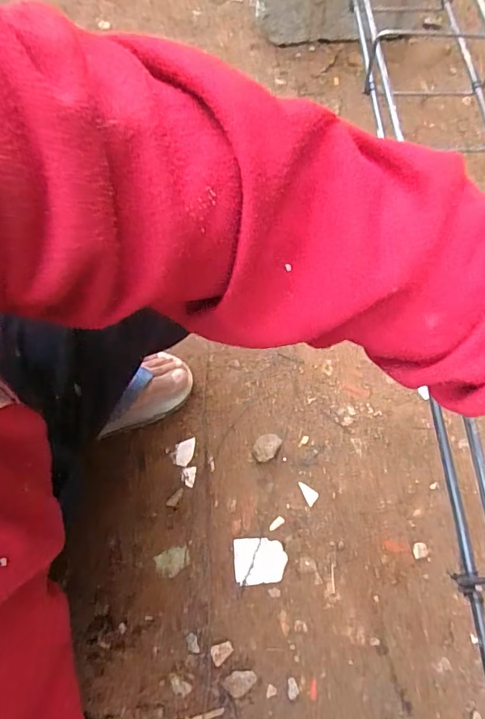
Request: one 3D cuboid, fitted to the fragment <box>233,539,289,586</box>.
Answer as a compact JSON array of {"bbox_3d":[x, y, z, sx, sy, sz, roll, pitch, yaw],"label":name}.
[{"bbox_3d":[0.021,0.238,0.542,0.060,0.004,0.049,-6,67,-1],"label":"fragment"}]

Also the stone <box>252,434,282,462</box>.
[{"bbox_3d":[0.030,0.112,0.583,0.027,0.015,0.038,27,70,12],"label":"stone"}]

